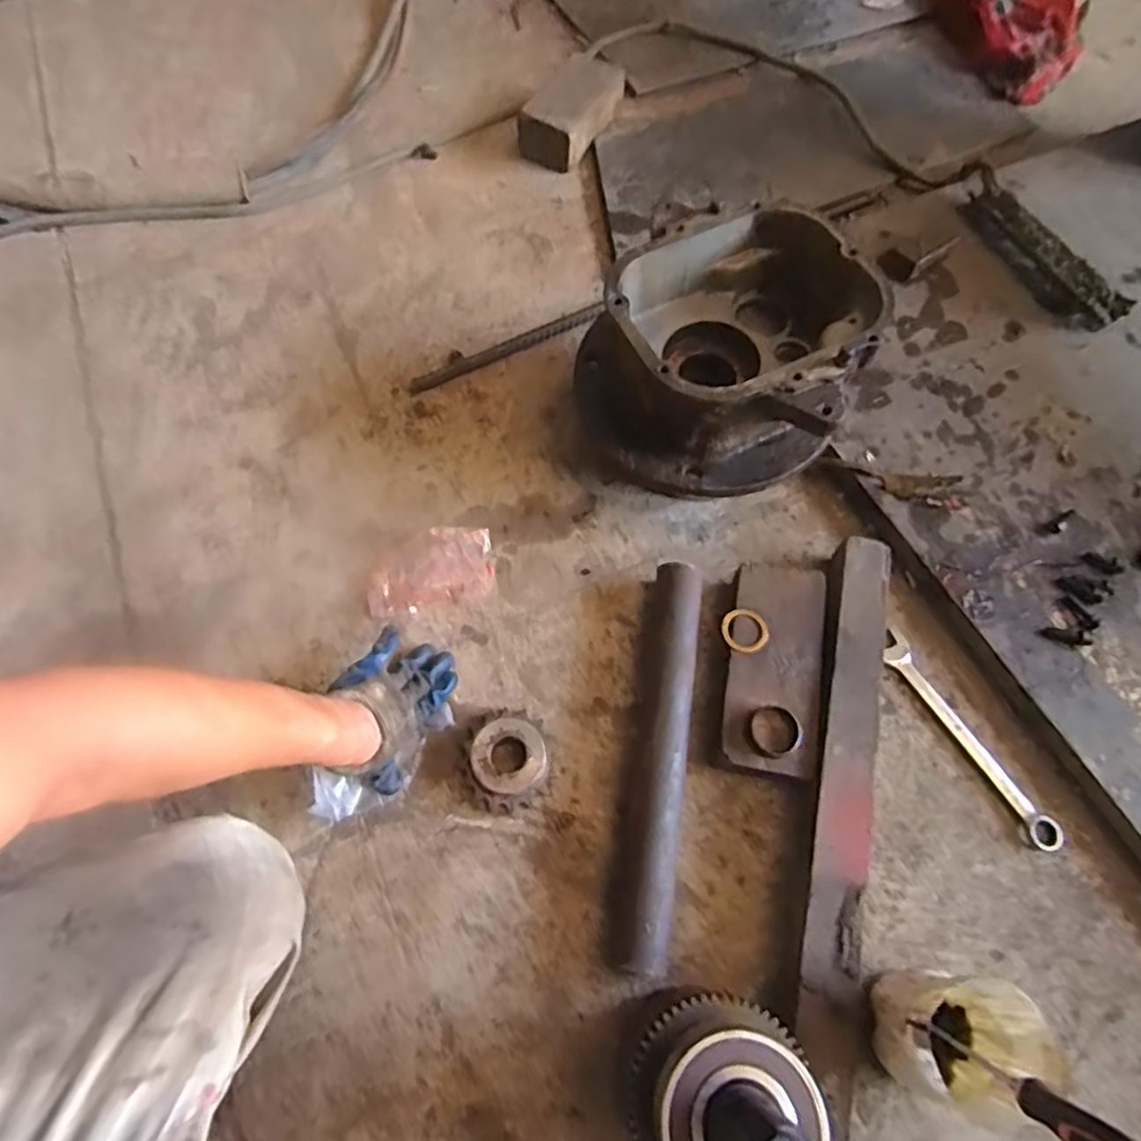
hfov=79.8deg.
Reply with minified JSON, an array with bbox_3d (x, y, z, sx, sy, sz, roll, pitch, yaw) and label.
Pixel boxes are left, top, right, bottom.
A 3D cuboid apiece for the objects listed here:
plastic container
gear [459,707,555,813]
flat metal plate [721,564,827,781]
[{"bbox_3d":[0.305,0.375,0.550,0.101,0.114,0.092,0,65,-1],"label":"plastic container"},{"bbox_3d":[-0.062,0.183,0.670,0.088,0.035,0.096,-5,66,-3],"label":"gear"},{"bbox_3d":[0.211,0.098,0.713,0.095,0.050,0.226,11,66,4],"label":"flat metal plate"}]

